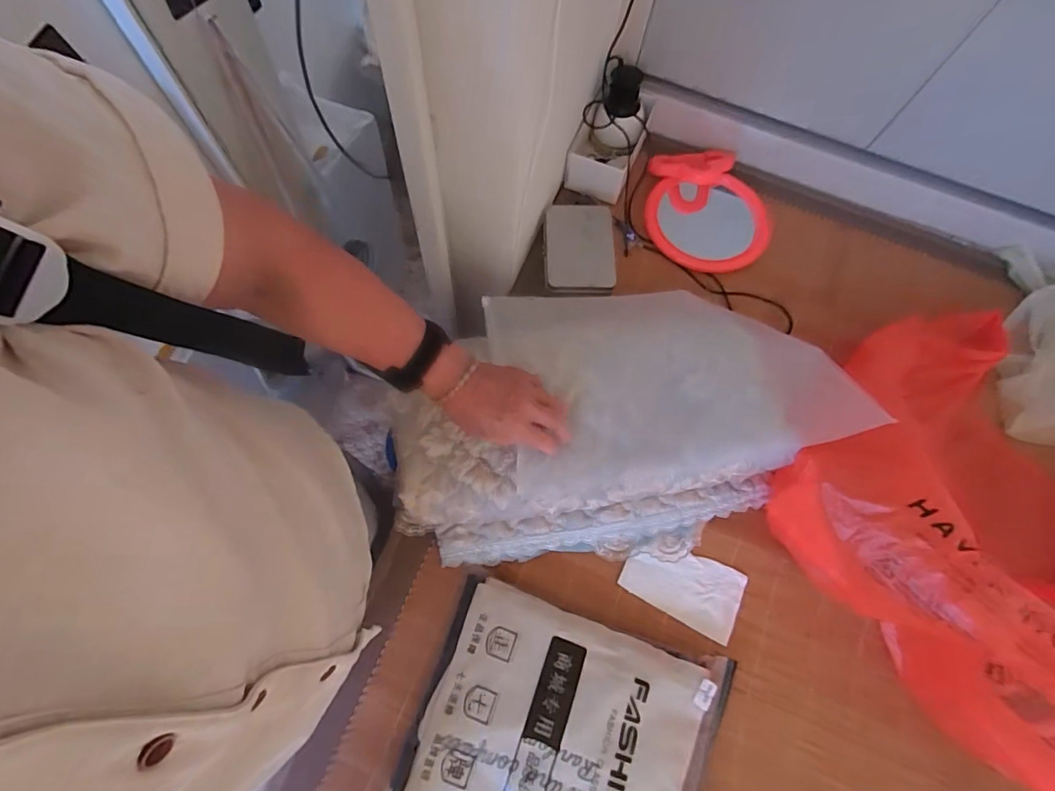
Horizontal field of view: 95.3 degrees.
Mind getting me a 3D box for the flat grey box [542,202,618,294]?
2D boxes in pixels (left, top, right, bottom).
[{"bbox_3d":[0.075,-0.214,0.705,0.100,0.026,0.142,0,74,-2],"label":"flat grey box"}]

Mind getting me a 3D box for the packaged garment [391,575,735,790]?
[{"bbox_3d":[0.050,0.385,0.537,0.337,0.051,0.250,18,74,3],"label":"packaged garment"}]

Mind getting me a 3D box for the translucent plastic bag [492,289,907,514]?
[{"bbox_3d":[0.156,-0.026,0.582,0.413,0.091,0.276,-8,74,-5],"label":"translucent plastic bag"}]

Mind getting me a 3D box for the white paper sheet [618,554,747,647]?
[{"bbox_3d":[0.199,0.239,0.613,0.149,0.004,0.086,26,74,6],"label":"white paper sheet"}]

